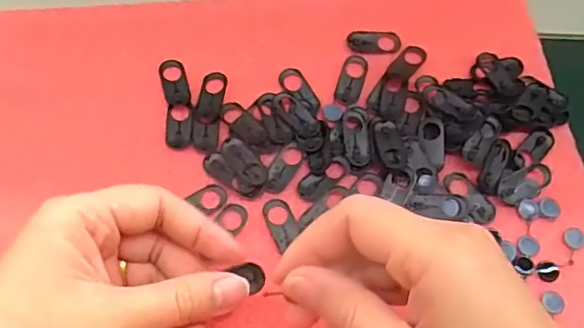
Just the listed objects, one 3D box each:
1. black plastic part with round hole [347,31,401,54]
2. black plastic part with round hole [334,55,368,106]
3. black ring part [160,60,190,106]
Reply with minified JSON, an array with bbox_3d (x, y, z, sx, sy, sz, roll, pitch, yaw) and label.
[{"bbox_3d":[0.049,-0.073,0.332,0.031,0.004,0.014,2,65,-2],"label":"black plastic part with round hole"},{"bbox_3d":[0.034,-0.049,0.323,0.014,0.004,0.032,17,66,5],"label":"black plastic part with round hole"},{"bbox_3d":[-0.066,-0.047,0.314,0.013,0.004,0.030,-13,67,-8],"label":"black ring part"}]

